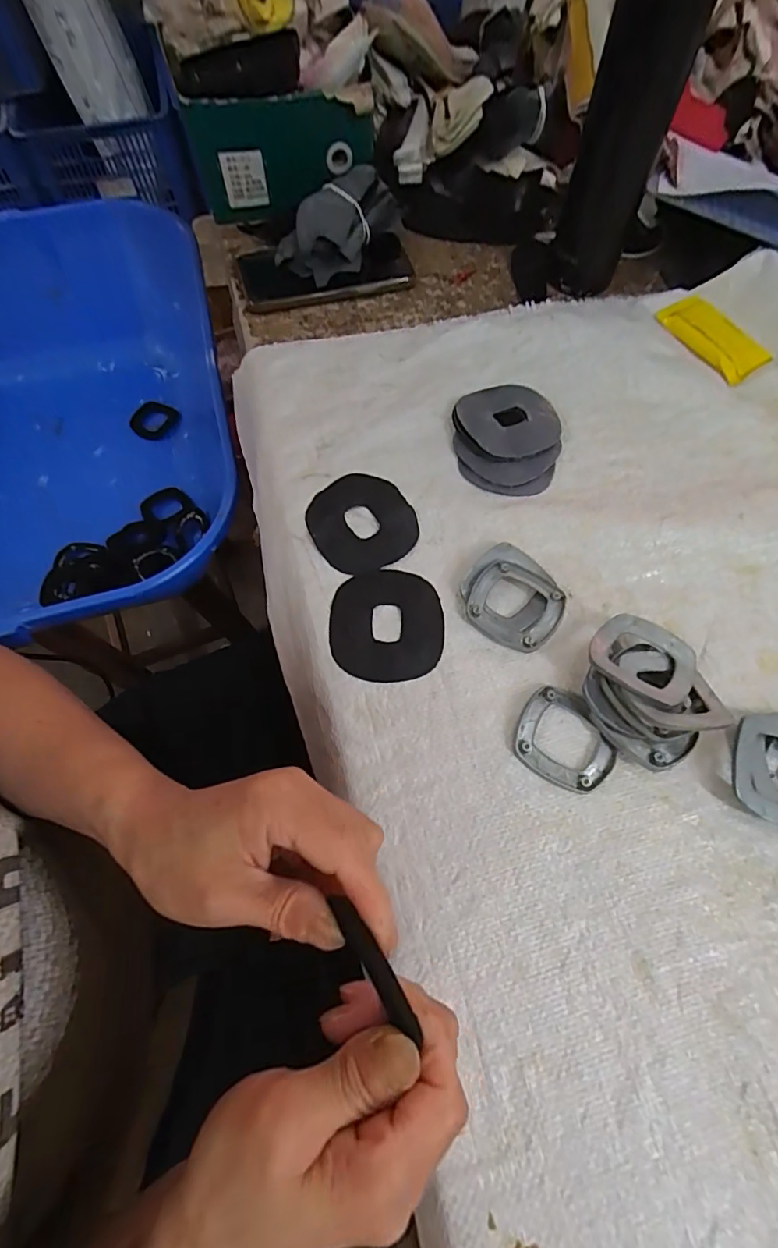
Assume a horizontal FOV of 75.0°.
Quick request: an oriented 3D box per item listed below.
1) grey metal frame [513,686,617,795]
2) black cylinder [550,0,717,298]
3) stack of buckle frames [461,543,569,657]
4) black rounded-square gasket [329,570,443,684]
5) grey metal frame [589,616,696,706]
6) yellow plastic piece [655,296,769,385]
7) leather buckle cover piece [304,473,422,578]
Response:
[{"bbox_3d":[0.112,0.071,0.318,0.061,0.007,0.058,30,69,12],"label":"grey metal frame"},{"bbox_3d":[0.191,-0.399,0.405,0.060,0.221,0.053,9,66,3],"label":"black cylinder"},{"bbox_3d":[0.088,-0.020,0.355,0.069,0.011,0.067,34,70,13],"label":"stack of buckle frames"},{"bbox_3d":[-0.001,-0.001,0.349,0.076,0.005,0.080,-3,66,-2],"label":"black rounded-square gasket"},{"bbox_3d":[0.161,0.021,0.320,0.061,0.006,0.058,33,58,19],"label":"grey metal frame"},{"bbox_3d":[0.293,-0.261,0.458,0.051,0.009,0.099,-31,70,-13],"label":"yellow plastic piece"},{"bbox_3d":[-0.020,-0.076,0.381,0.075,0.004,0.081,-27,69,-12],"label":"leather buckle cover piece"}]

